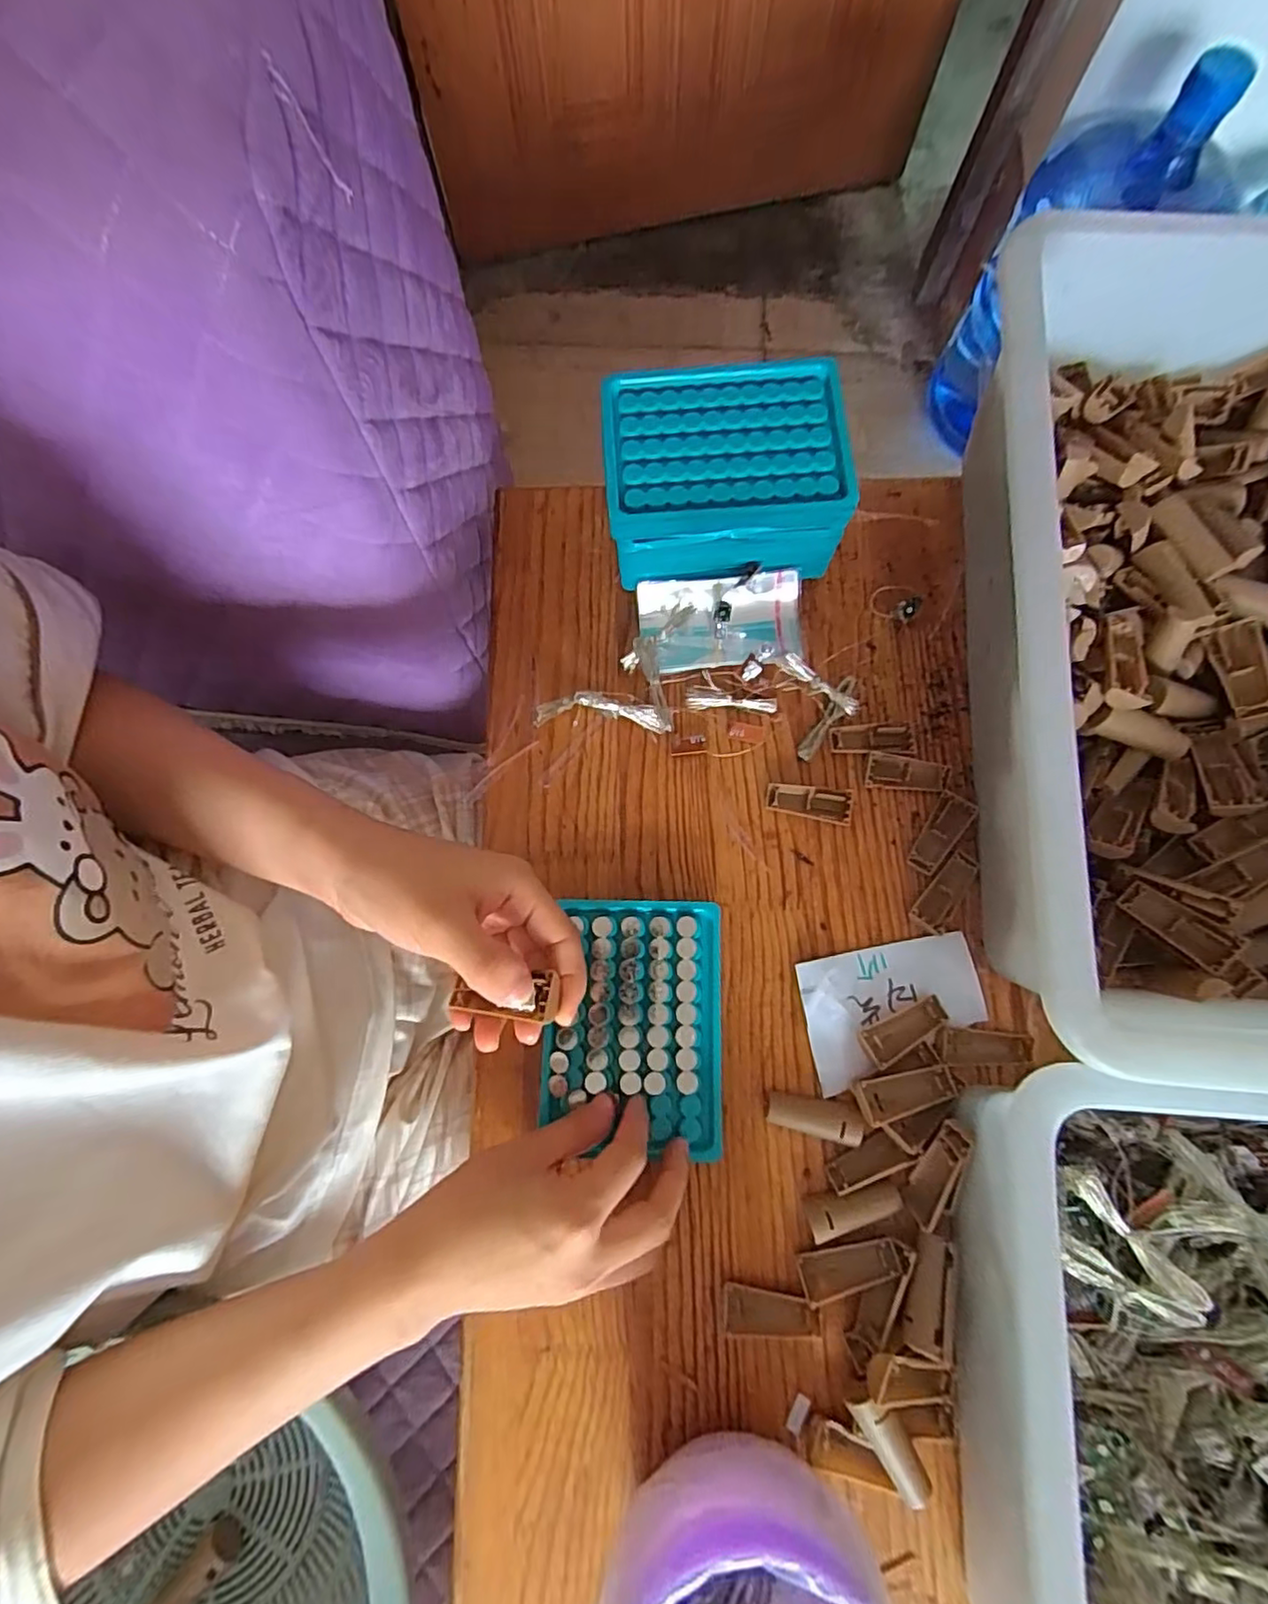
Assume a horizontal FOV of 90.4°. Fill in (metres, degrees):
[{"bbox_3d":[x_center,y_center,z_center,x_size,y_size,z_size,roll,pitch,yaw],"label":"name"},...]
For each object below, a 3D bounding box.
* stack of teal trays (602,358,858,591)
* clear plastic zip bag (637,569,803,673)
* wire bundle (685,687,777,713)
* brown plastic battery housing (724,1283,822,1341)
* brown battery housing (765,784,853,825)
[{"bbox_3d":[0.052,-0.189,0.382,0.131,0.086,0.092,-2,77,1],"label":"stack of teal trays"},{"bbox_3d":[0.055,-0.112,0.394,0.101,0.027,0.052,-3,77,1],"label":"clear plastic zip bag"},{"bbox_3d":[0.060,-0.062,0.390,0.056,0.004,0.013,8,78,3],"label":"wire bundle"},{"bbox_3d":[0.070,0.261,0.320,0.047,0.009,0.021,4,77,2],"label":"brown plastic battery housing"},{"bbox_3d":[0.104,0.001,0.376,0.048,0.009,0.020,7,78,3],"label":"brown battery housing"}]

